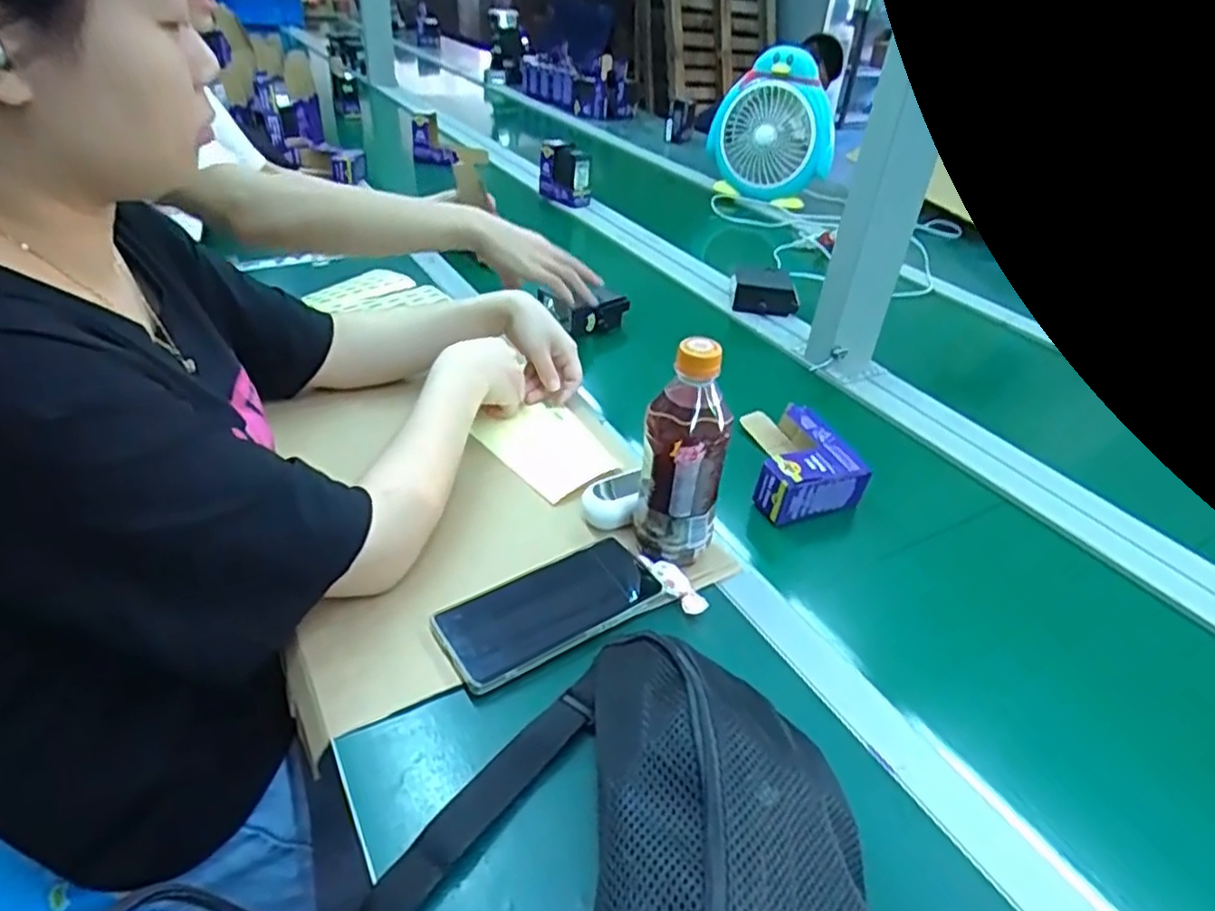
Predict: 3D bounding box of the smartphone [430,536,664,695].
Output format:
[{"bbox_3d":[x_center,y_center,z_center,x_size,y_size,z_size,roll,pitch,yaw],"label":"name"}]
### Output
[{"bbox_3d":[-0.041,0.115,0.538,0.167,0.015,0.075,-21,44,-30],"label":"smartphone"}]

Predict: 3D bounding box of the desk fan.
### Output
[{"bbox_3d":[0.336,-0.670,1.466,0.260,0.255,0.120,12,37,9],"label":"desk fan"}]

